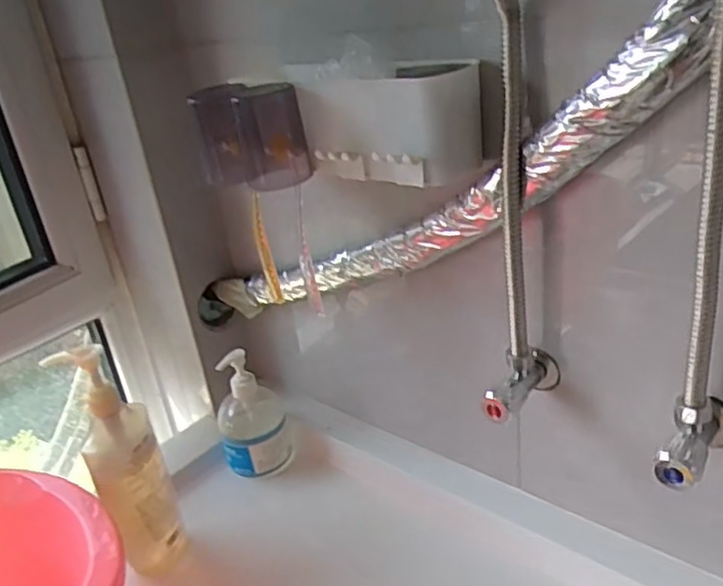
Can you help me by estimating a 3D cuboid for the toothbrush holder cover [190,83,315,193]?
[{"bbox_3d":[-0.104,-0.141,0.599,0.107,0.089,0.053,17,35,41],"label":"toothbrush holder cover"}]

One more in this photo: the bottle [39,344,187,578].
[{"bbox_3d":[-0.247,0.176,0.683,0.070,0.273,0.070,-16,27,-17],"label":"bottle"}]

